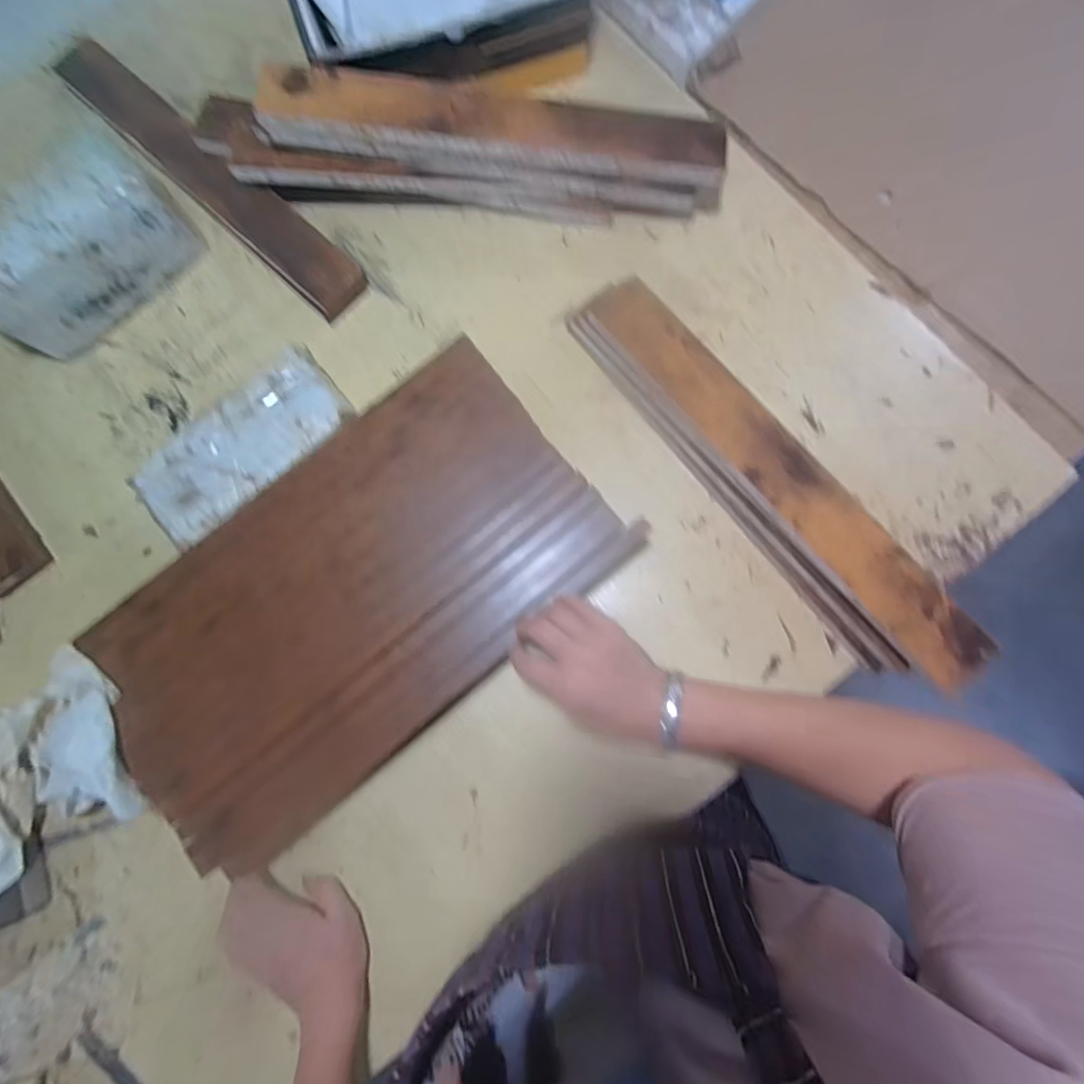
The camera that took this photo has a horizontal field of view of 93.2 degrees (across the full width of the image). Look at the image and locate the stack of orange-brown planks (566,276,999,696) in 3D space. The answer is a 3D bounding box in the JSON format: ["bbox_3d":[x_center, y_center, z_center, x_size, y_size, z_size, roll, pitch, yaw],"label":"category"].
[{"bbox_3d":[0.203,-0.059,0.490,0.081,0.075,0.461,-41,82,-4],"label":"stack of orange-brown planks"}]

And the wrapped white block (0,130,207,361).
[{"bbox_3d":[-0.479,-0.296,0.531,0.096,0.106,0.218,41,85,7],"label":"wrapped white block"}]

